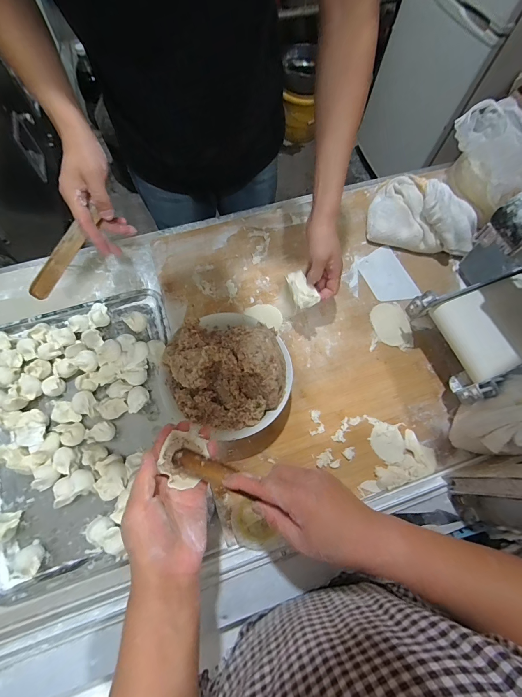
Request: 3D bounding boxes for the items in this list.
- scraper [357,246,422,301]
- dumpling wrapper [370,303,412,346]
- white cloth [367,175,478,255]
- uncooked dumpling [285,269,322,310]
[{"bbox_3d":[0.247,-0.142,0.624,0.085,0.011,0.121,-21,70,-7],"label":"scraper"},{"bbox_3d":[0.238,-0.046,0.586,0.059,0.009,0.083,-13,71,-5],"label":"dumpling wrapper"},{"bbox_3d":[0.319,-0.258,0.619,0.203,0.085,0.125,29,73,9],"label":"white cloth"},{"bbox_3d":[0.067,-0.100,0.530,0.032,0.021,0.073,-18,71,-8],"label":"uncooked dumpling"}]

